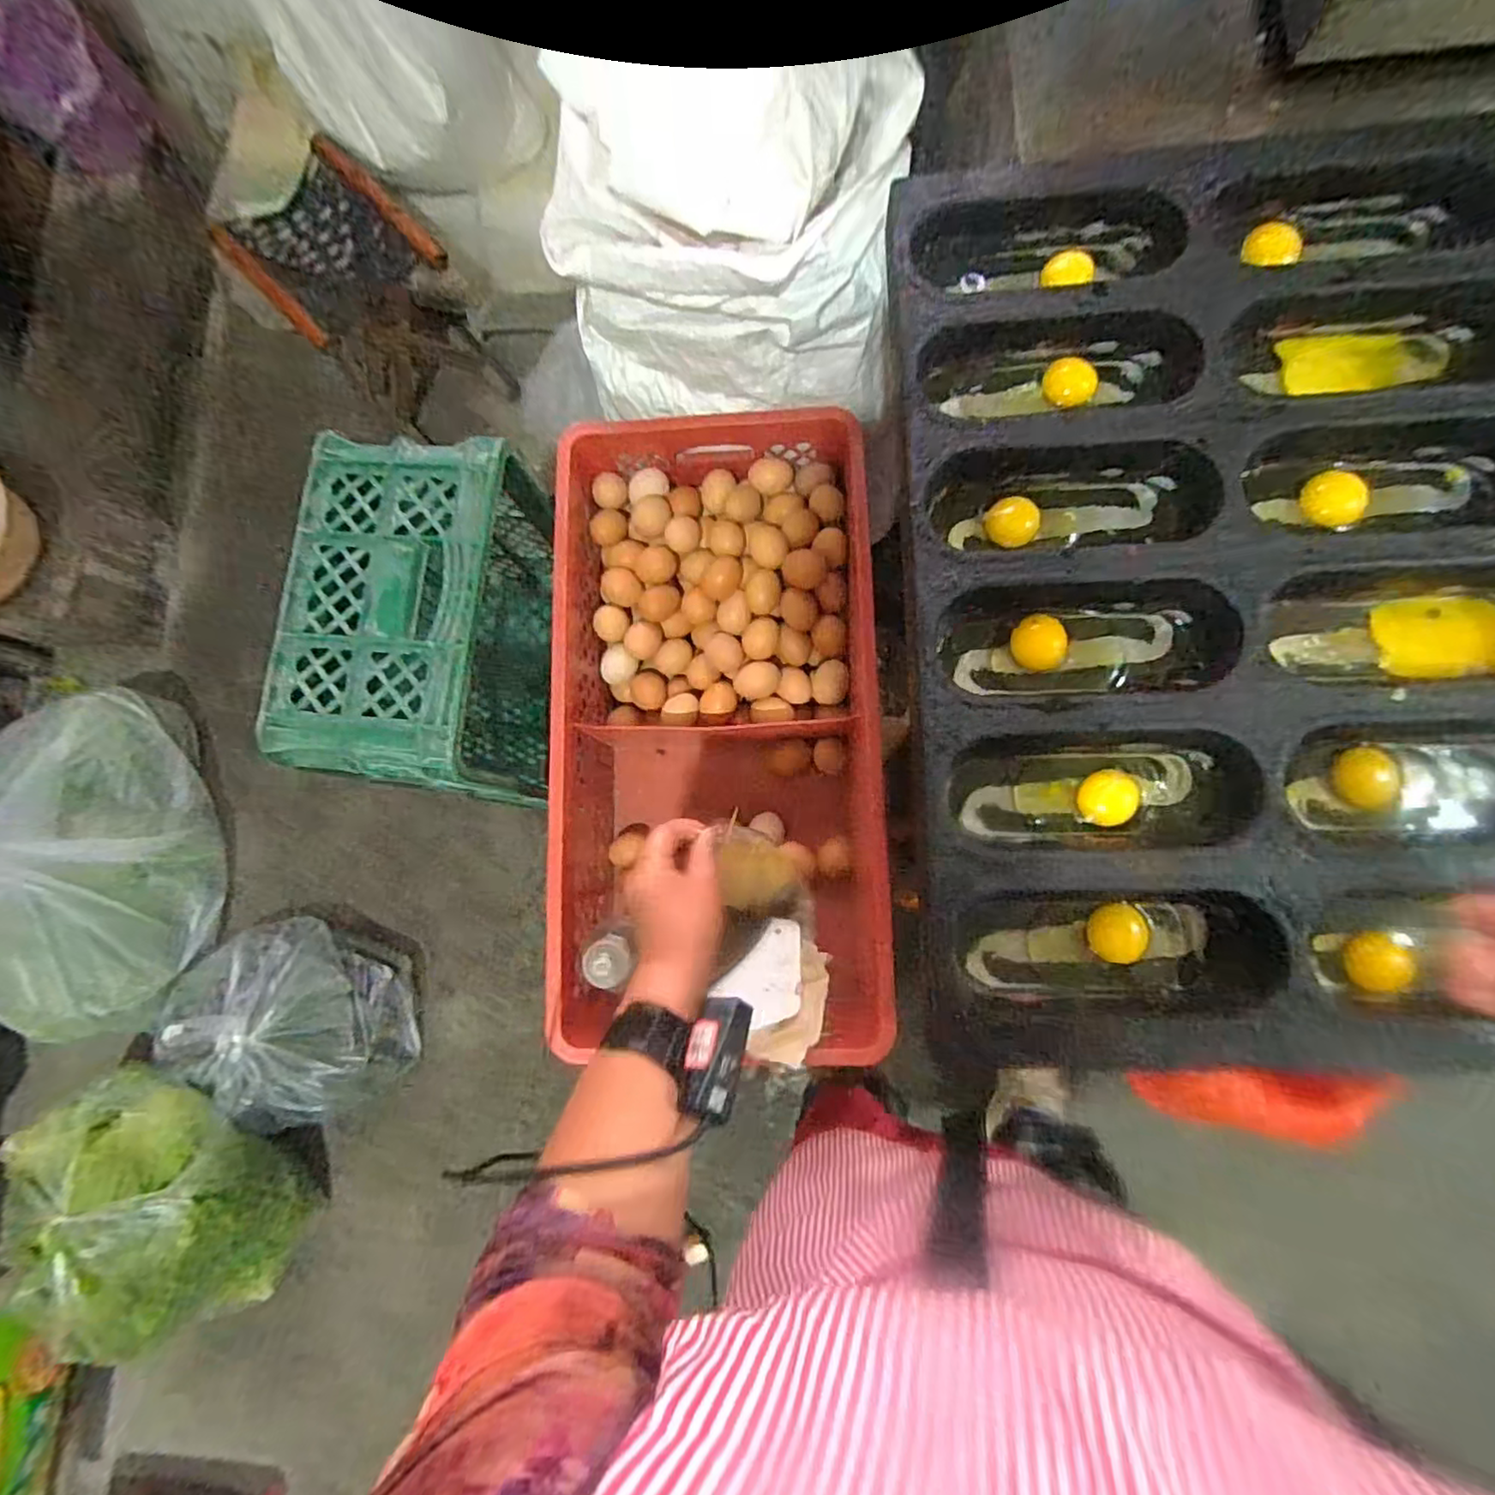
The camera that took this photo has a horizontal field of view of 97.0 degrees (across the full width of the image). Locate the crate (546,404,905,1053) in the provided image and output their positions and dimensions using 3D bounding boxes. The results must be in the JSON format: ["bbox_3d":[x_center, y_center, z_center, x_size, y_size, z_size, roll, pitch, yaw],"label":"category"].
[{"bbox_3d":[-0.029,-0.025,0.745,0.326,0.188,0.664,-2,82,4],"label":"crate"}]

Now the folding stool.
[{"bbox_3d":[-0.639,-0.761,1.188,0.252,0.334,0.273,-43,81,-2],"label":"folding stool"}]

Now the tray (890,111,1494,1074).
[{"bbox_3d":[0.305,-0.114,0.426,0.399,0.044,0.598,-2,82,4],"label":"tray"}]

